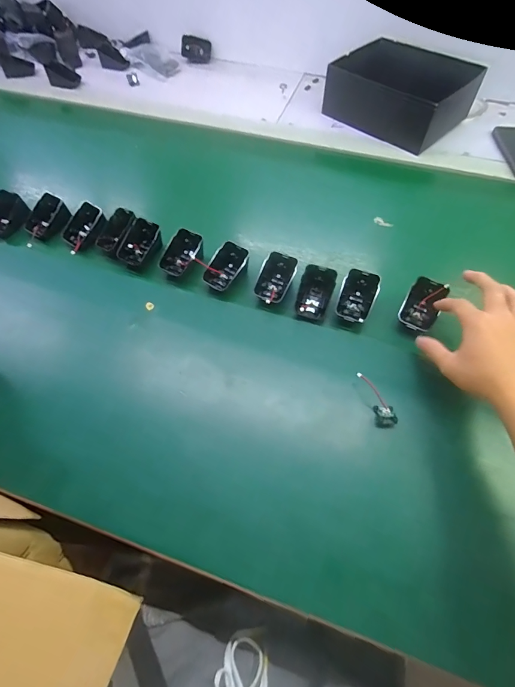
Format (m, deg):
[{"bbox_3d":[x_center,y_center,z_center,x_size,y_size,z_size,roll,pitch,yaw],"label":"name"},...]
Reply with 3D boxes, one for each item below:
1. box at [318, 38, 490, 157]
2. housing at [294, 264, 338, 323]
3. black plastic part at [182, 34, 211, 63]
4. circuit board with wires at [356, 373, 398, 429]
[{"bbox_3d":[0.269,-0.481,0.676,0.171,0.093,0.239,-42,61,-18],"label":"box"},{"bbox_3d":[0.078,-0.066,0.472,0.045,0.025,0.071,21,101,17],"label":"housing"},{"bbox_3d":[-0.147,-0.705,0.847,0.070,0.046,0.023,0,44,-15],"label":"black plastic part"},{"bbox_3d":[0.134,0.062,0.394,0.023,0.016,0.066,-22,78,-11],"label":"circuit board with wires"}]

